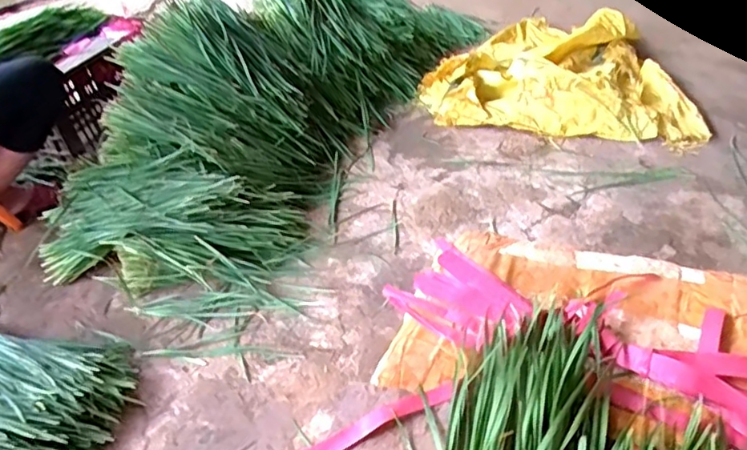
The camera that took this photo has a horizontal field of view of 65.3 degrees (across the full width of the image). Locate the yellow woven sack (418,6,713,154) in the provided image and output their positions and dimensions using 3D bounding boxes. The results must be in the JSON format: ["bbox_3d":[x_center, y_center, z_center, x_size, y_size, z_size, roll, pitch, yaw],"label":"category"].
[{"bbox_3d":[0.551,-0.490,1.751,0.755,0.128,0.695,6,42,15],"label":"yellow woven sack"}]

